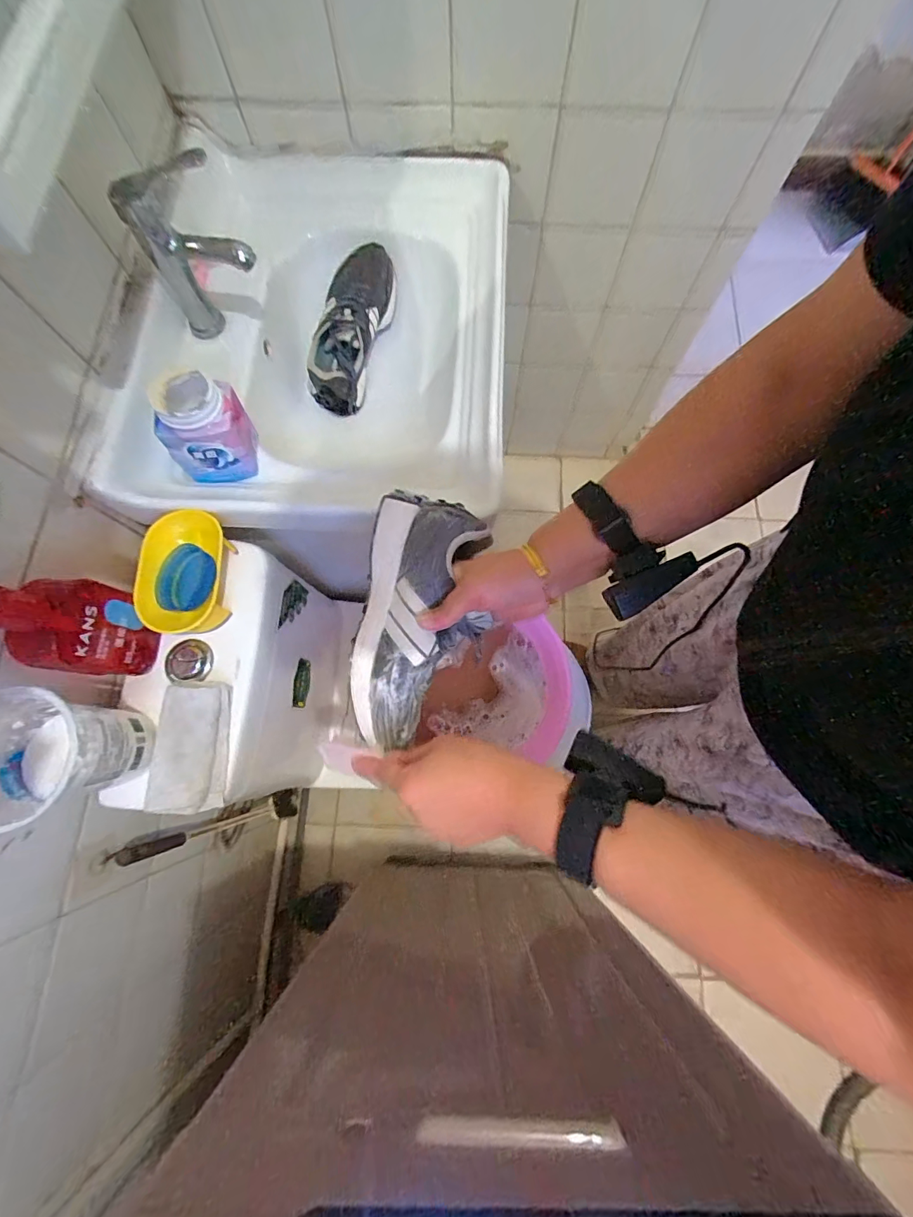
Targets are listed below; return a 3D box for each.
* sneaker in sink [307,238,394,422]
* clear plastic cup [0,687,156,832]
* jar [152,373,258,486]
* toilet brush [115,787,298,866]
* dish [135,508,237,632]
[{"bbox_3d":[-0.167,-0.455,0.728,0.096,0.090,0.261,19,95,6],"label":"sneaker in sink"},{"bbox_3d":[-0.389,0.143,0.448,0.113,0.142,0.106,0,75,1],"label":"clear plastic cup"},{"bbox_3d":[-0.303,-0.221,0.553,0.099,0.110,0.079,-7,75,-1],"label":"jar"},{"bbox_3d":[-0.393,0.380,0.794,0.075,0.455,0.058,-24,76,-5],"label":"toilet brush"},{"bbox_3d":[-0.323,-0.043,0.544,0.086,0.057,0.151,-8,75,-1],"label":"dish"}]

